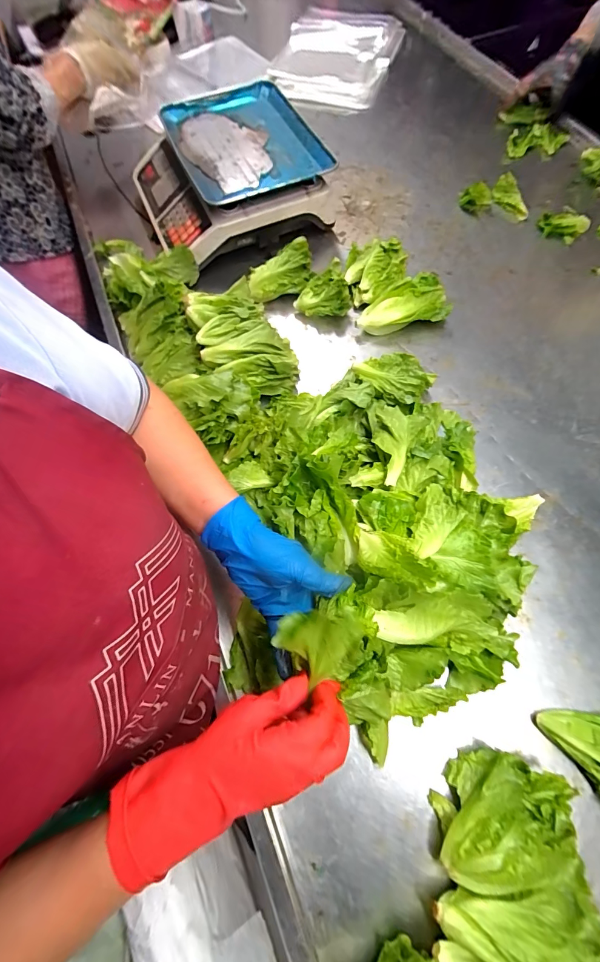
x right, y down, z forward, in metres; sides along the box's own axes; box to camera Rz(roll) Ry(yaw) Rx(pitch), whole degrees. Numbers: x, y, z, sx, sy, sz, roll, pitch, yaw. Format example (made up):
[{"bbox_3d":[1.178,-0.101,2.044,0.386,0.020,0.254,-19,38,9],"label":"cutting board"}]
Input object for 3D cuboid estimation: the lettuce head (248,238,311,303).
[{"bbox_3d":[-0.037,-0.365,0.624,0.115,0.043,0.079,-13,69,-3],"label":"lettuce head"}]

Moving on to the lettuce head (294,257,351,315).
[{"bbox_3d":[0.043,-0.325,0.616,0.095,0.054,0.078,11,70,6],"label":"lettuce head"}]

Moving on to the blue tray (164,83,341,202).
[{"bbox_3d":[-0.105,-0.630,0.667,0.238,0.030,0.332,-22,68,-7],"label":"blue tray"}]

